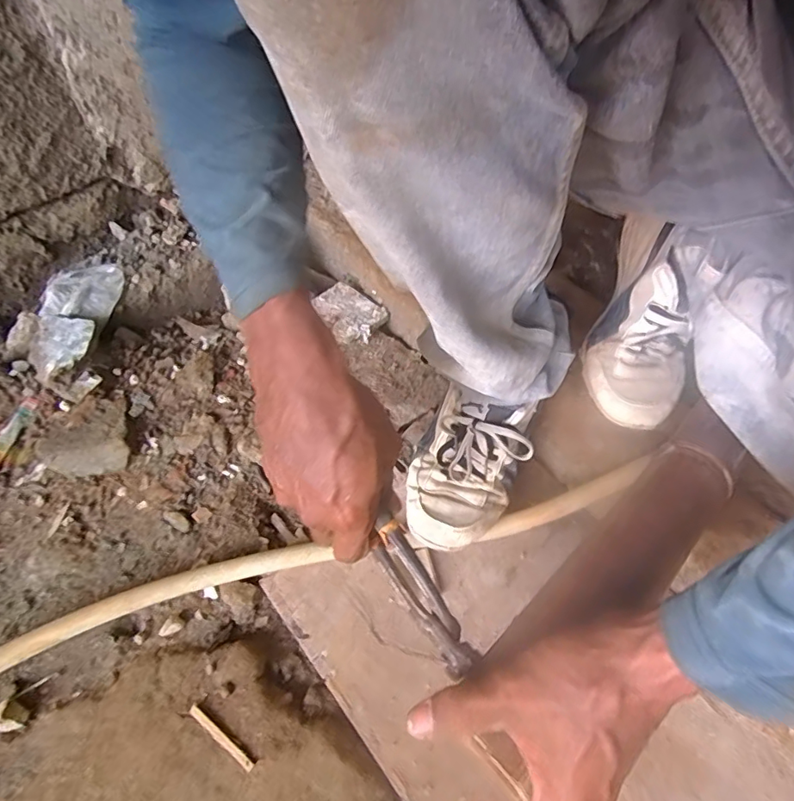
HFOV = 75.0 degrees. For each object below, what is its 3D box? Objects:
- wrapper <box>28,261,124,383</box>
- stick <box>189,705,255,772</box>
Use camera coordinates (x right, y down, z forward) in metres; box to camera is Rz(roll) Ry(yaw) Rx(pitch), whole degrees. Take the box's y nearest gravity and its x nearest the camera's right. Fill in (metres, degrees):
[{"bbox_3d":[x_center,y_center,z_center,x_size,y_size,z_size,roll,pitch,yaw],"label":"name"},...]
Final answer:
[{"bbox_3d":[-0.381,-0.098,0.600,0.081,0.021,0.169,6,57,2],"label":"wrapper"},{"bbox_3d":[-0.134,0.256,0.394,0.065,0.006,0.007,32,60,19],"label":"stick"}]

